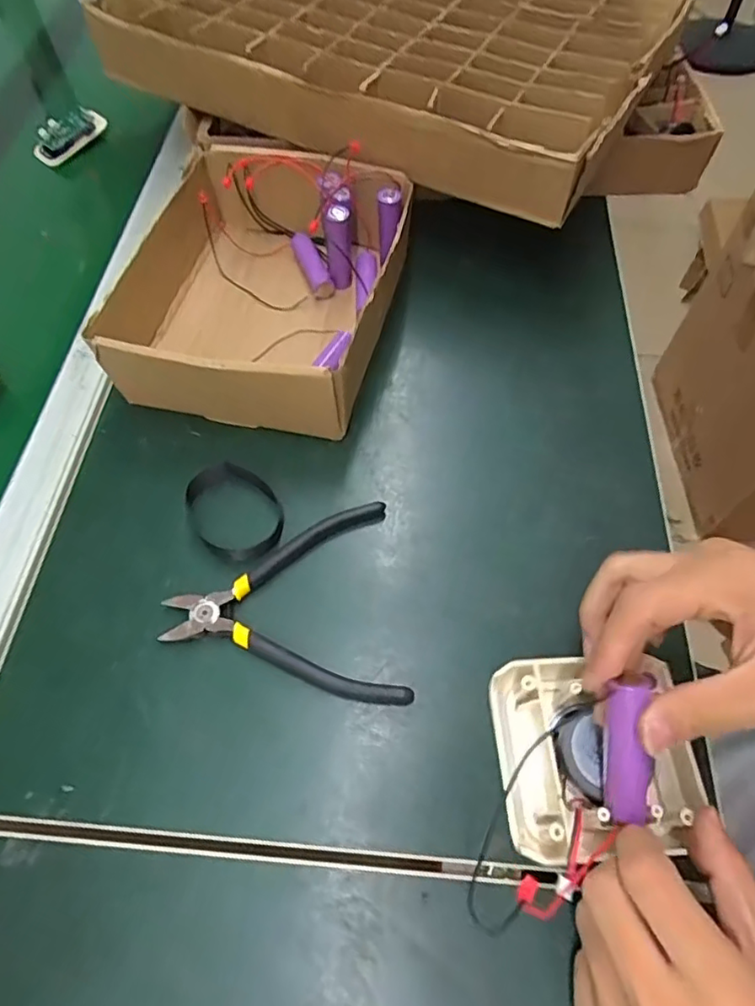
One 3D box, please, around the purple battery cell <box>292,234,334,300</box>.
[{"bbox_3d":[-0.056,-0.204,0.496,0.017,0.021,0.069,-20,63,-12],"label":"purple battery cell"}]

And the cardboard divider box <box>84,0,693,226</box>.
[{"bbox_3d":[0.014,-0.424,0.527,0.456,0.061,0.314,27,64,16],"label":"cardboard divider box"}]

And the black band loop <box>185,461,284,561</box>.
[{"bbox_3d":[-0.093,0.005,0.382,0.056,0.011,0.073,-30,65,-16],"label":"black band loop"}]

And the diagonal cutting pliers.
[{"bbox_3d":[-0.056,0.064,0.350,0.134,0.009,0.122,-7,61,-5],"label":"diagonal cutting pliers"}]

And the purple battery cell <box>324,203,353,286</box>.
[{"bbox_3d":[-0.031,-0.205,0.472,0.020,0.069,0.019,0,60,-1],"label":"purple battery cell"}]

